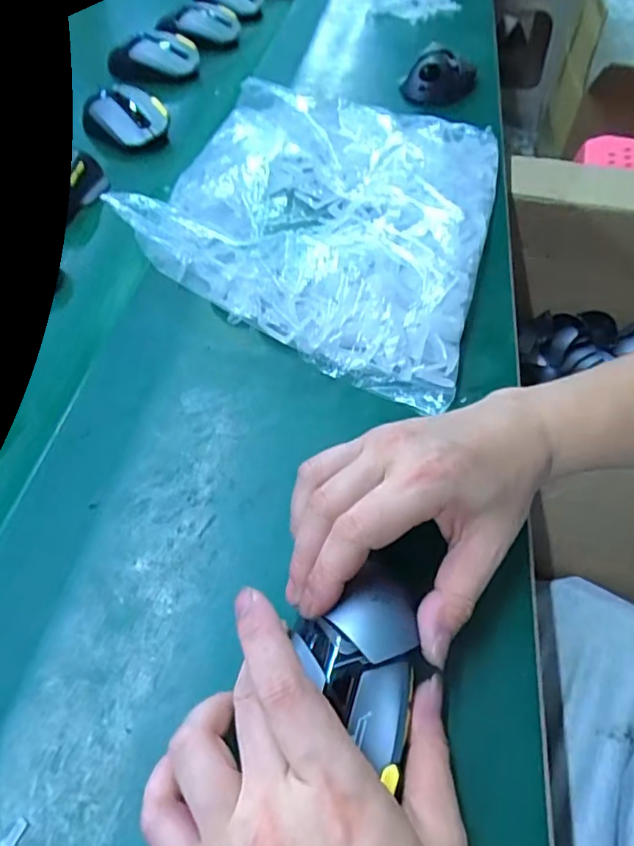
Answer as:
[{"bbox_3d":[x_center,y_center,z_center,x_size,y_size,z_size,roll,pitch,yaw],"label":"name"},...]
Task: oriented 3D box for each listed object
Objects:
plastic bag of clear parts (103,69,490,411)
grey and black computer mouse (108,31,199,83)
[{"bbox_3d":[0.011,-0.203,0.500,0.277,0.065,0.384,14,53,9],"label":"plastic bag of clear parts"},{"bbox_3d":[-0.229,-0.509,0.787,0.125,0.059,0.044,9,51,22],"label":"grey and black computer mouse"}]

